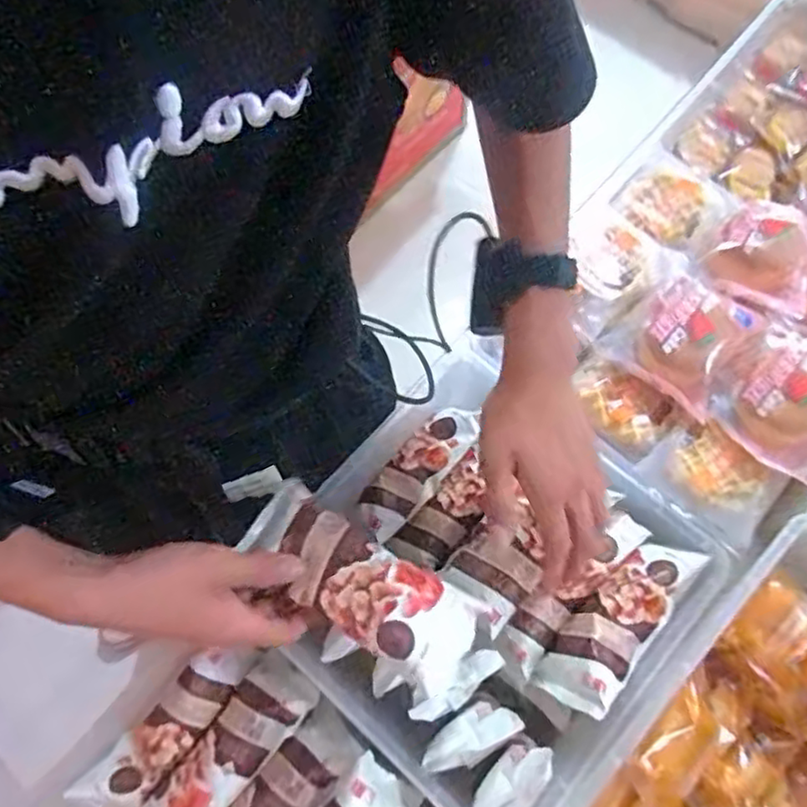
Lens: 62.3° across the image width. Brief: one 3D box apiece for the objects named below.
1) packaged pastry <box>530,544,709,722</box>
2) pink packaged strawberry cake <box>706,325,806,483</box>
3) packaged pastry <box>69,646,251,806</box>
[{"bbox_3d":[0.170,0.172,0.531,0.059,0.040,0.154,29,61,34],"label":"packaged pastry"},{"bbox_3d":[0.315,-0.012,0.552,0.105,0.044,0.120,38,74,14],"label":"pink packaged strawberry cake"},{"bbox_3d":[-0.183,0.255,0.527,0.045,0.031,0.149,38,75,14],"label":"packaged pastry"}]

